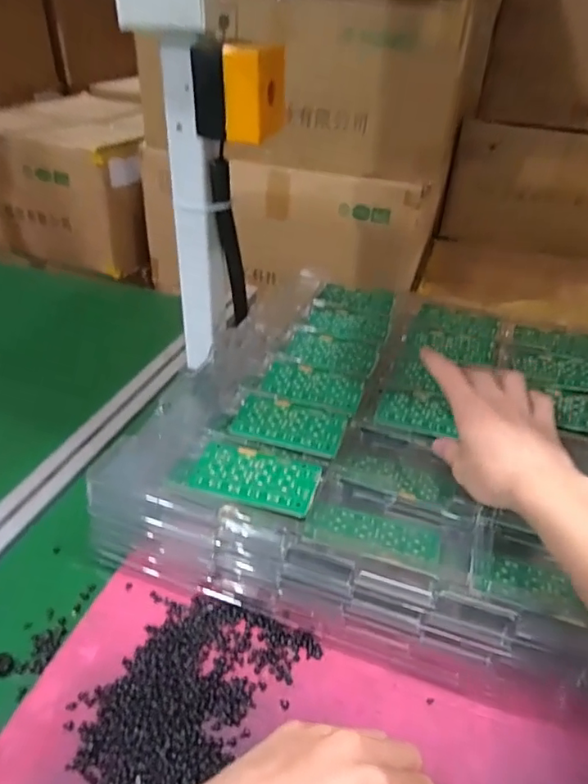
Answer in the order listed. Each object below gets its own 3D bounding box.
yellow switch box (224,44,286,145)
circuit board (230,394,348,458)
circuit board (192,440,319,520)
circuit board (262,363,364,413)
[{"bbox_3d":[-0.035,-0.276,0.512,0.038,0.073,0.064,11,36,12],"label":"yellow switch box"},{"bbox_3d":[-0.004,0.029,0.480,0.094,0.010,0.050,15,37,16],"label":"circuit board"},{"bbox_3d":[-0.030,0.065,0.426,0.095,0.009,0.049,14,37,15],"label":"circuit board"},{"bbox_3d":[0.019,-0.006,0.534,0.094,0.004,0.047,17,49,20],"label":"circuit board"}]

